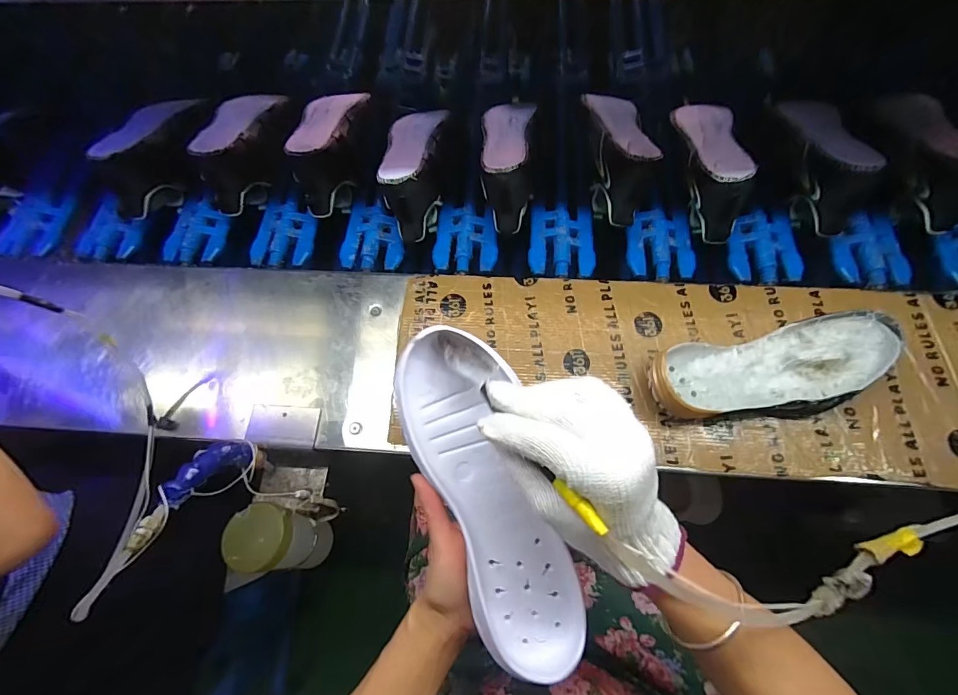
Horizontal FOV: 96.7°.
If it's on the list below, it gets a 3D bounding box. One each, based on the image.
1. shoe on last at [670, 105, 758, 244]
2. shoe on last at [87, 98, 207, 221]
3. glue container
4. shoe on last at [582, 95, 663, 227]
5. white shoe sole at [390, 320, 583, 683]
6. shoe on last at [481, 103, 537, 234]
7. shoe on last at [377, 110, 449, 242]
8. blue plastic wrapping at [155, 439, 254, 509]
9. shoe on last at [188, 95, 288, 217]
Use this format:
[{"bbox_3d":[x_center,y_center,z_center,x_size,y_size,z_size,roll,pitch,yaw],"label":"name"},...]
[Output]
[{"bbox_3d":[0.319,-0.261,0.578,0.073,0.079,0.228,-2,70,5],"label":"shoe on last"},{"bbox_3d":[-0.487,-0.302,0.650,0.086,0.115,0.239,-3,69,5],"label":"shoe on last"},{"bbox_3d":[-0.244,0.233,0.526,0.079,0.114,0.074,0,70,6],"label":"glue container"},{"bbox_3d":[0.195,-0.273,0.604,0.066,0.118,0.214,-3,66,2],"label":"shoe on last"},{"bbox_3d":[0.010,0.113,0.328,0.087,0.041,0.265,-22,90,-6],"label":"white shoe sole"},{"bbox_3d":[0.041,-0.280,0.604,0.071,0.083,0.228,-1,70,4],"label":"shoe on last"},{"bbox_3d":[-0.095,-0.267,0.611,0.083,0.100,0.230,-3,69,5],"label":"shoe on last"},{"bbox_3d":[-0.270,0.122,0.430,0.023,0.110,0.034,9,99,7],"label":"blue plastic wrapping"},{"bbox_3d":[-0.358,-0.307,0.650,0.088,0.121,0.235,-1,70,4],"label":"shoe on last"}]

